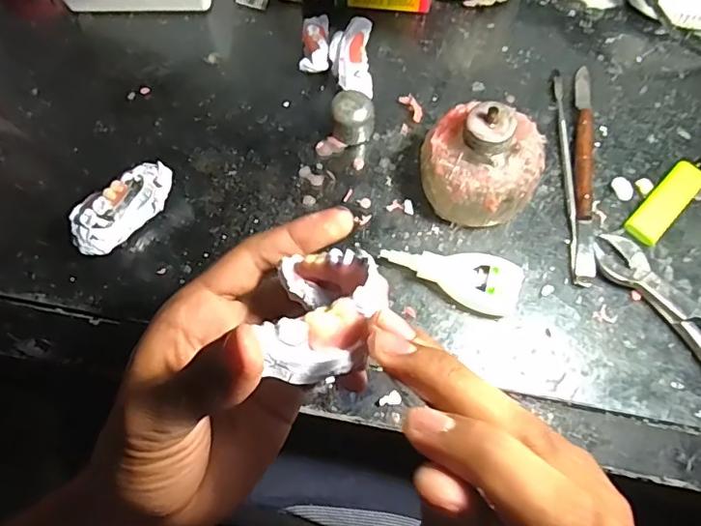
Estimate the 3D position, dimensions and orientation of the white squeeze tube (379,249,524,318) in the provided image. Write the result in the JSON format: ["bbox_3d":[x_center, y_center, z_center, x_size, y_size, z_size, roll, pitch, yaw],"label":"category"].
[{"bbox_3d":[0.064,0.006,0.344,0.086,0.021,0.032,23,69,8],"label":"white squeeze tube"}]

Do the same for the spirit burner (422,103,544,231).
[{"bbox_3d":[0.082,-0.061,0.340,0.071,0.076,0.060,11,68,3],"label":"spirit burner"}]

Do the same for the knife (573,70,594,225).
[{"bbox_3d":[0.167,-0.089,0.389,0.012,0.012,0.128,9,68,2],"label":"knife"}]

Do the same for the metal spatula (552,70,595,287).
[{"bbox_3d":[0.154,-0.066,0.384,0.013,0.005,0.172,1,68,-1],"label":"metal spatula"}]

